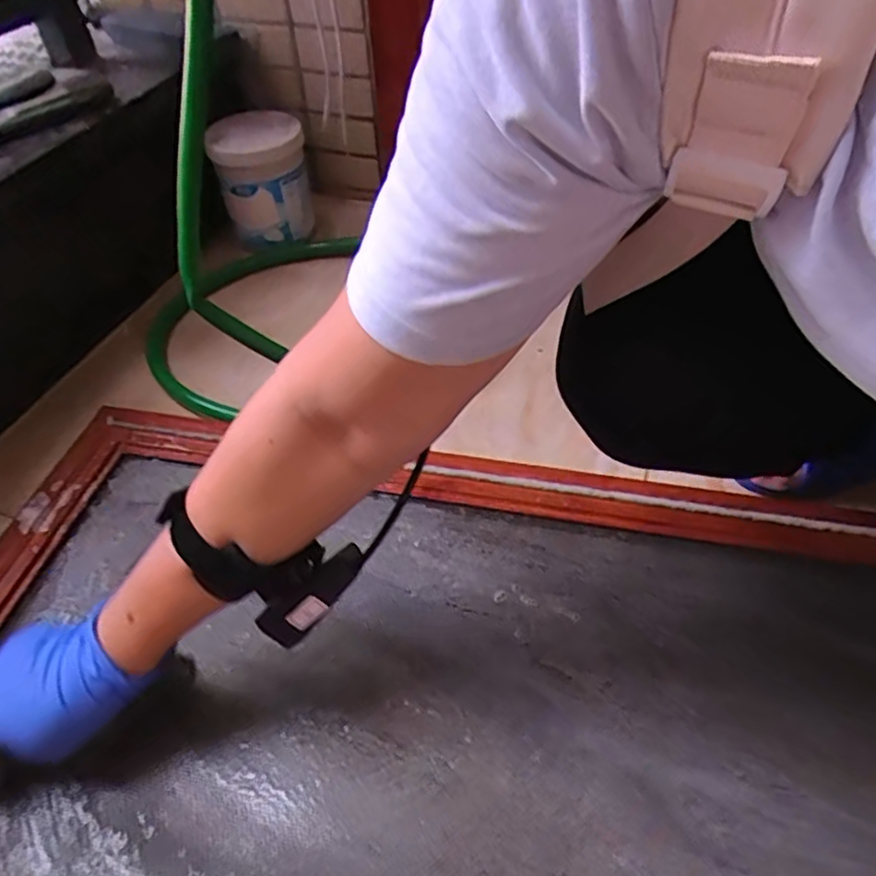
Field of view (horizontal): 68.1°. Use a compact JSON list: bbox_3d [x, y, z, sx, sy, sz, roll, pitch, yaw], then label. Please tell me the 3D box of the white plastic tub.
[{"bbox_3d":[-0.217,-0.324,0.836,0.111,0.147,0.123,-10,49,-4],"label":"white plastic tub"}]

